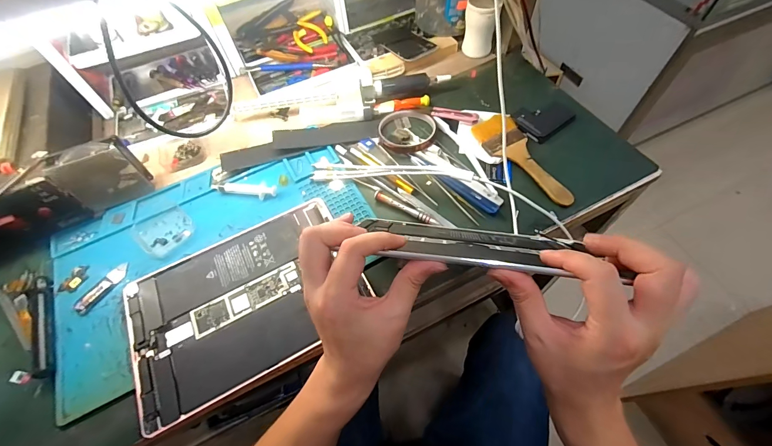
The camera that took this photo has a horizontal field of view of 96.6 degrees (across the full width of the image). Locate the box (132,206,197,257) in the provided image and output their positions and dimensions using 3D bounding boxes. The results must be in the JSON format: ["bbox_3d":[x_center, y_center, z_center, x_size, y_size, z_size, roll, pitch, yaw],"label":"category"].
[{"bbox_3d":[-0.283,0.007,0.440,0.065,0.010,0.062,38,68,23],"label":"box"}]

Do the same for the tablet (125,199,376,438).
[{"bbox_3d":[-0.155,0.085,0.387,0.244,0.013,0.170,-26,61,-12],"label":"tablet"}]

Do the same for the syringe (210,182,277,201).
[{"bbox_3d":[-0.193,-0.047,0.467,0.089,0.009,0.023,9,60,9],"label":"syringe"}]

